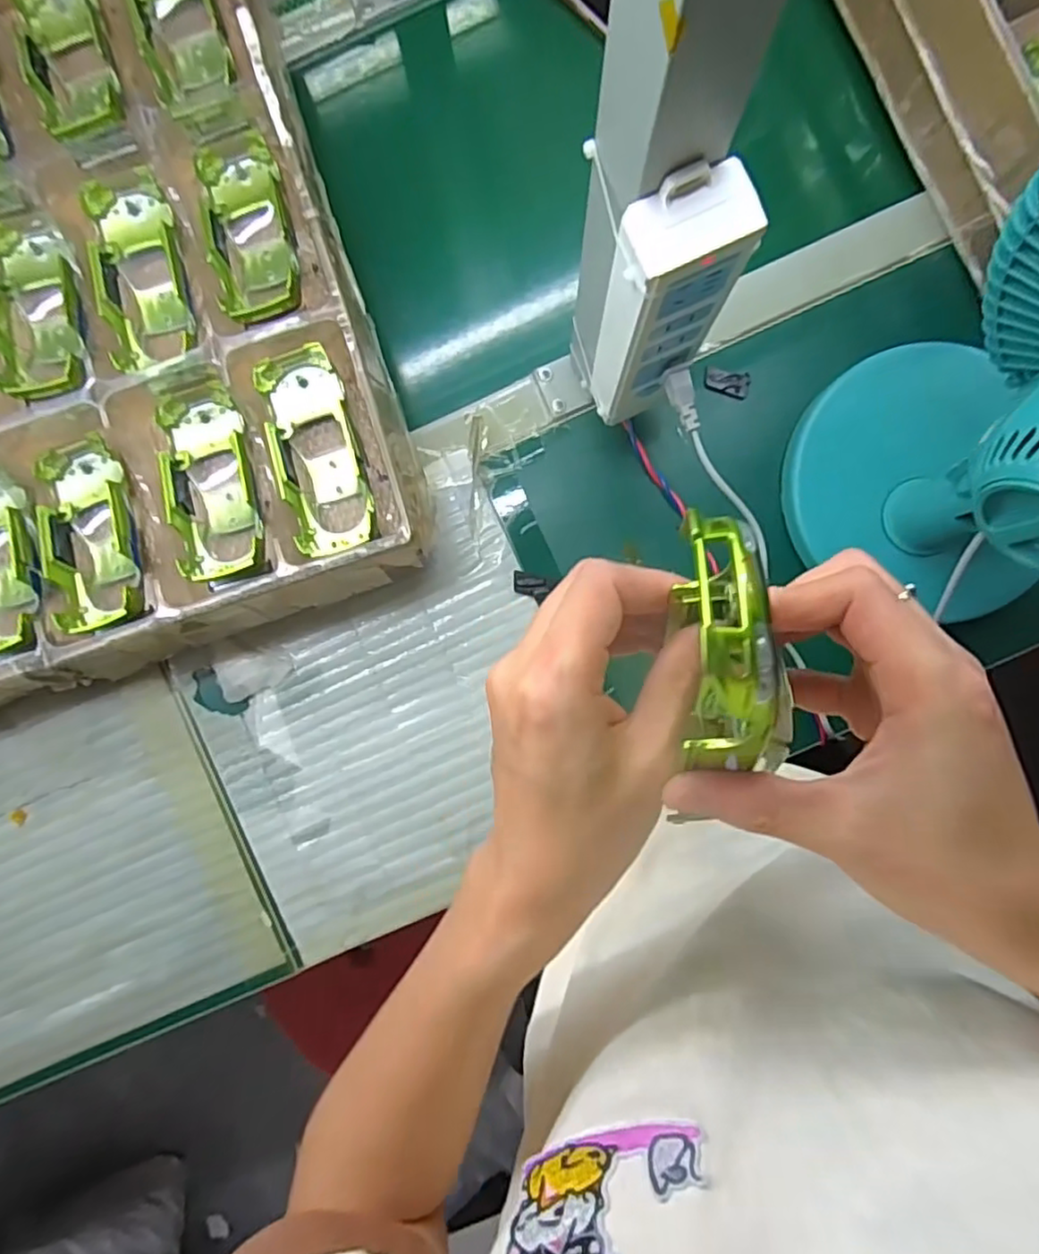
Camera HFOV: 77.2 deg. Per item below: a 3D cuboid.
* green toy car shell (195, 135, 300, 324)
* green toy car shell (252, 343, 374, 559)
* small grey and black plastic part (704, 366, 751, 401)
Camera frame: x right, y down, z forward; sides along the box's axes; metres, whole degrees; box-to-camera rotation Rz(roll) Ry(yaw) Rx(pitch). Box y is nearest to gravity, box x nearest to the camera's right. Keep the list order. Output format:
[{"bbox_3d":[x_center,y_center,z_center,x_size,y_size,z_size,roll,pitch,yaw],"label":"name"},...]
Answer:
[{"bbox_3d":[-0.174,-0.262,0.429,0.064,0.044,0.135,-15,89,1],"label":"green toy car shell"},{"bbox_3d":[-0.132,-0.113,0.426,0.054,0.025,0.129,-14,89,1],"label":"green toy car shell"},{"bbox_3d":[0.155,-0.183,0.488,0.035,0.007,0.019,14,90,1],"label":"small grey and black plastic part"}]

